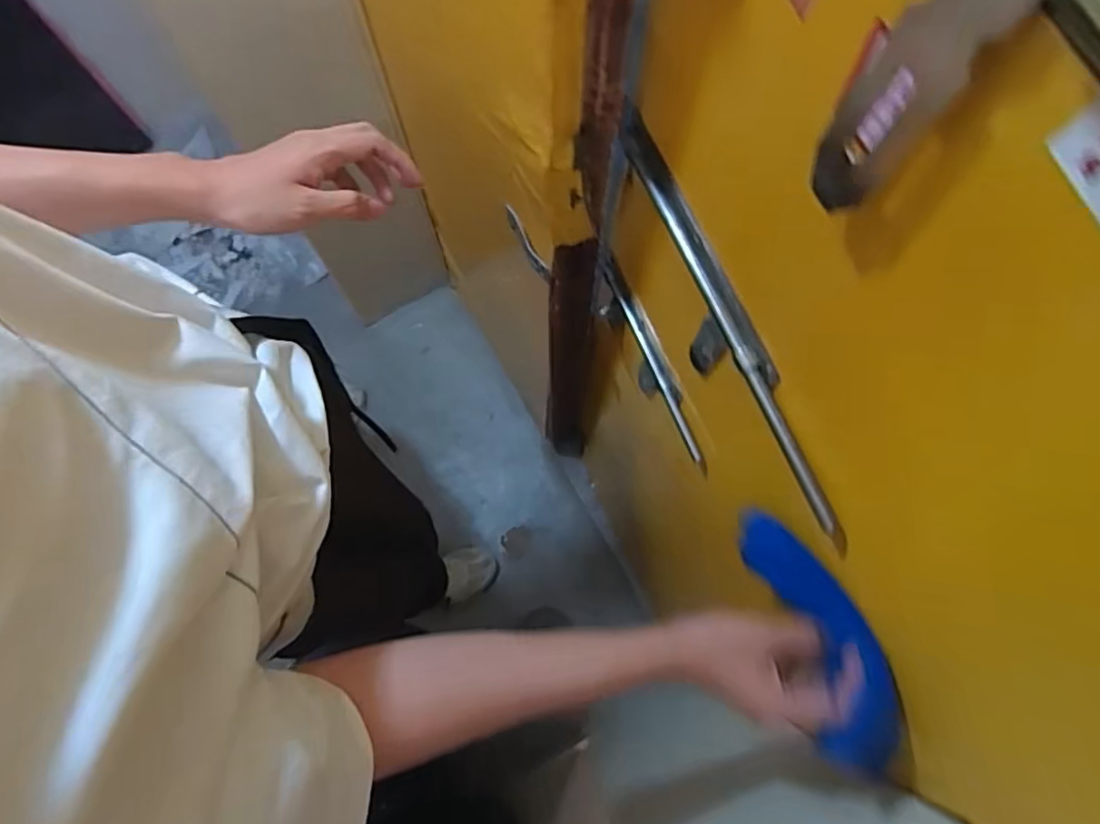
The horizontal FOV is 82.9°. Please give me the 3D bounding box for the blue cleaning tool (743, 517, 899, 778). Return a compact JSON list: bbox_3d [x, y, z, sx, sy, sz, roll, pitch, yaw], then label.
[{"bbox_3d":[0.192,0.160,0.449,0.057,0.051,0.186,-18,66,-5],"label":"blue cleaning tool"}]

